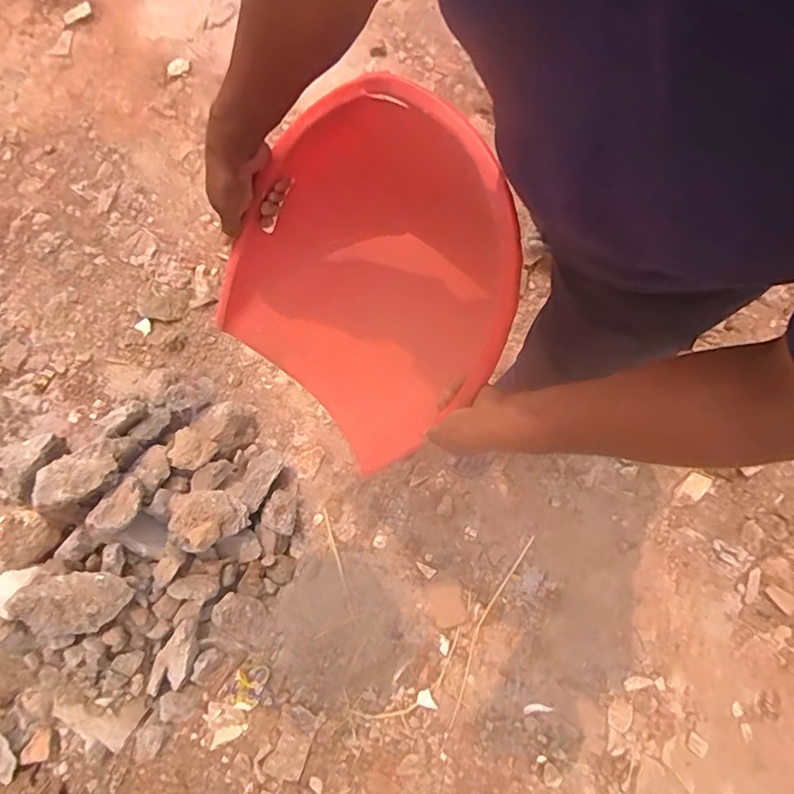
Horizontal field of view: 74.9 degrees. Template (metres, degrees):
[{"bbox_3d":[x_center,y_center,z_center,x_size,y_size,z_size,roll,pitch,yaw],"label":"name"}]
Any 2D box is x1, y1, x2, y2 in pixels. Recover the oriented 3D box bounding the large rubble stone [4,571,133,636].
[{"bbox_3d":[-0.329,0.208,0.523,0.093,0.044,0.058,-5,75,4],"label":"large rubble stone"}]

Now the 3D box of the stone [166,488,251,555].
[{"bbox_3d":[-0.212,0.136,0.577,0.079,0.032,0.066,-13,75,2],"label":"stone"}]

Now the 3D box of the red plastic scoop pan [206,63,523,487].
[{"bbox_3d":[-0.038,-0.152,0.683,0.380,0.205,0.419,38,104,5],"label":"red plastic scoop pan"}]

